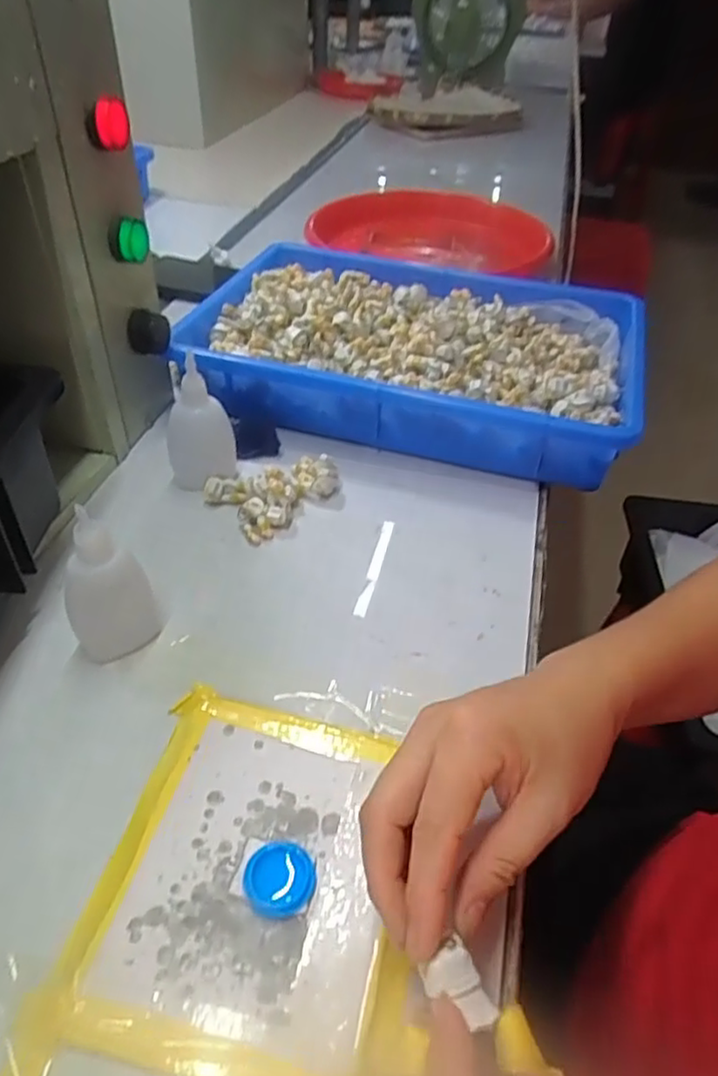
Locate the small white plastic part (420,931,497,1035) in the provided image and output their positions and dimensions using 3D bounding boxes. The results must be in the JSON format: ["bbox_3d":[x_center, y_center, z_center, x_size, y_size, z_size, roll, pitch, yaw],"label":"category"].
[{"bbox_3d":[0.034,0.148,0.216,0.018,0.007,0.025,-28,52,-29],"label":"small white plastic part"}]

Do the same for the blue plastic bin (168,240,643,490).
[{"bbox_3d":[0.047,-0.163,0.574,0.364,0.063,0.244,14,44,11],"label":"blue plastic bin"}]

